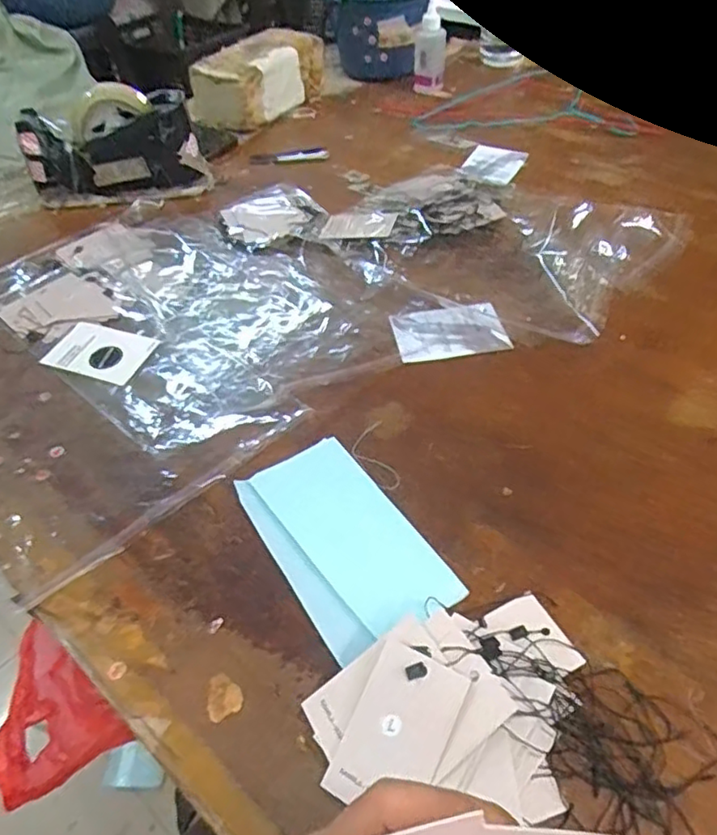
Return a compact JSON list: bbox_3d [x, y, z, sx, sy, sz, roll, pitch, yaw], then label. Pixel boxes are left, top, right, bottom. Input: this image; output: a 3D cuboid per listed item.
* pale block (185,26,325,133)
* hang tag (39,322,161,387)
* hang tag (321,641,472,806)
[{"bbox_3d":[-0.149,-0.511,0.934,0.096,0.090,0.214,27,55,26],"label":"pale block"},{"bbox_3d":[-0.239,-0.061,0.569,0.090,0.007,0.056,13,57,8],"label":"hang tag"},{"bbox_3d":[0.020,0.162,0.315,0.050,0.004,0.078,19,70,27],"label":"hang tag"}]

